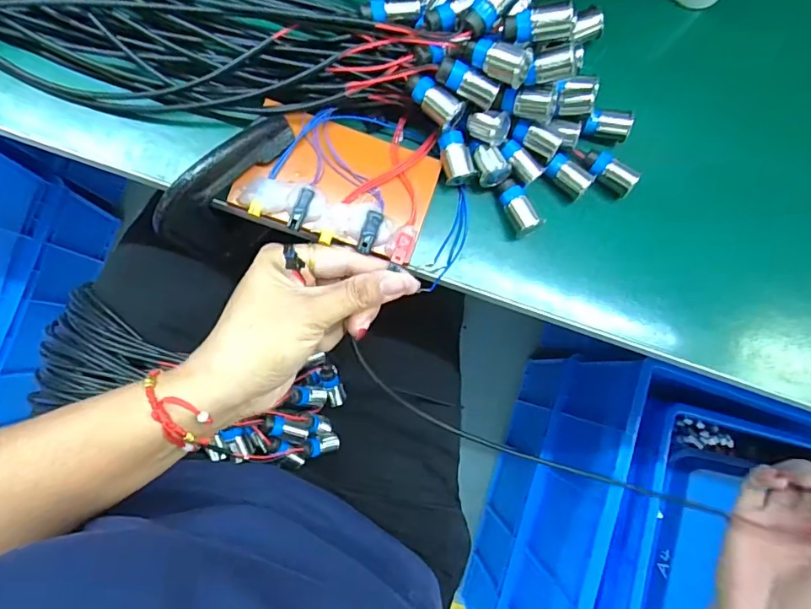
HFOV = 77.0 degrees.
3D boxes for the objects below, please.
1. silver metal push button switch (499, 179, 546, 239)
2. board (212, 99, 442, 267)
[{"bbox_3d":[0.071,-0.061,0.327,0.019,0.021,0.035,-31,89,-7],"label":"silver metal push button switch"},{"bbox_3d":[-0.042,-0.074,0.312,0.116,0.011,0.073,16,84,-4],"label":"board"}]

